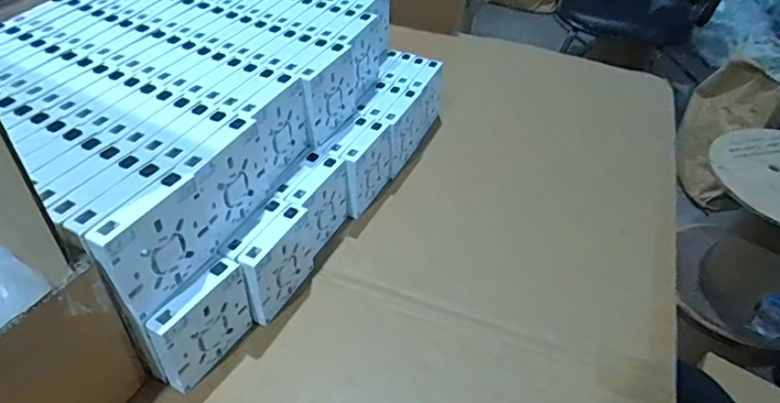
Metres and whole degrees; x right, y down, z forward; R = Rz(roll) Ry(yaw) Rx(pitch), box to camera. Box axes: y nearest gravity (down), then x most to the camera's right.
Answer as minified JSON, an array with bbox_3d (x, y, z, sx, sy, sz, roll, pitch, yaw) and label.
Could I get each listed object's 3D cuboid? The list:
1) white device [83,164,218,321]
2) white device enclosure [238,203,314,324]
[{"bbox_3d":[-0.178,0.031,0.403,0.028,0.082,0.089,20,44,17],"label":"white device"},{"bbox_3d":[-0.106,0.059,0.508,0.025,0.082,0.091,21,44,18],"label":"white device enclosure"}]

